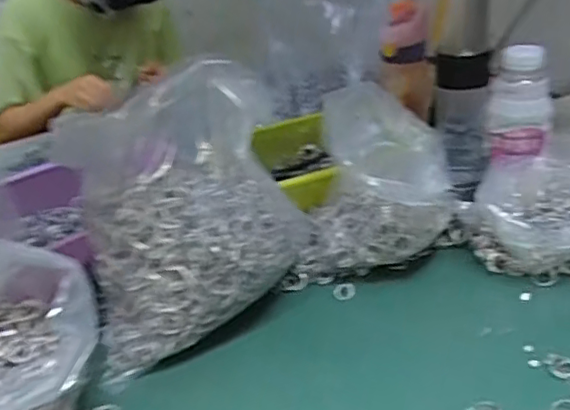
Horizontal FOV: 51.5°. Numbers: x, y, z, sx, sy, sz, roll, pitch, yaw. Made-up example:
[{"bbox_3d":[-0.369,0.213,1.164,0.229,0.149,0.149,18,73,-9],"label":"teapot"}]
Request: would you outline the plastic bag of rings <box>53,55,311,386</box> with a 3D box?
[{"bbox_3d":[-0.087,0.005,0.543,0.207,0.242,0.141,-8,28,-4],"label":"plastic bag of rings"}]

